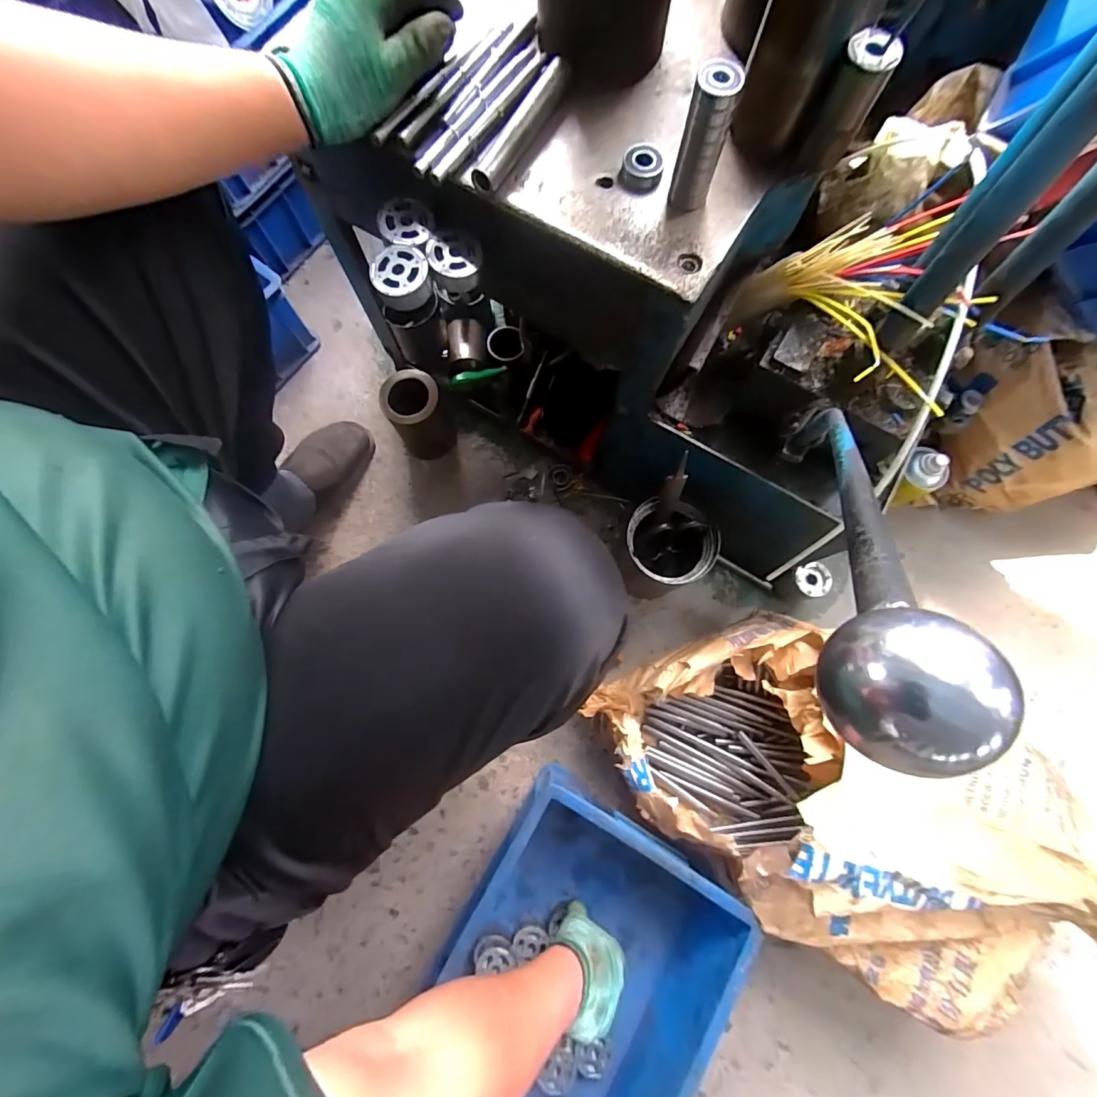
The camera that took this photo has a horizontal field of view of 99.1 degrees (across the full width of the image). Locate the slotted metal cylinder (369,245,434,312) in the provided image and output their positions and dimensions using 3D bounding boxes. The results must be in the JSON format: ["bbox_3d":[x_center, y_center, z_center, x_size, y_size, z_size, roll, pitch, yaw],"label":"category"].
[{"bbox_3d":[-0.136,-0.250,0.434,0.051,0.026,0.048,0,78,-1],"label":"slotted metal cylinder"}]

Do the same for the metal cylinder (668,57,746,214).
[{"bbox_3d":[0.115,-0.304,0.351,0.031,0.086,0.027,17,78,3],"label":"metal cylinder"}]

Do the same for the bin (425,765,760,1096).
[{"bbox_3d":[0.020,0.549,0.577,0.287,0.147,0.436,26,79,5],"label":"bin"}]

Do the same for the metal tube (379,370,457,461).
[{"bbox_3d":[-0.208,-0.211,0.754,0.094,0.135,0.092,0,78,-1],"label":"metal tube"}]

